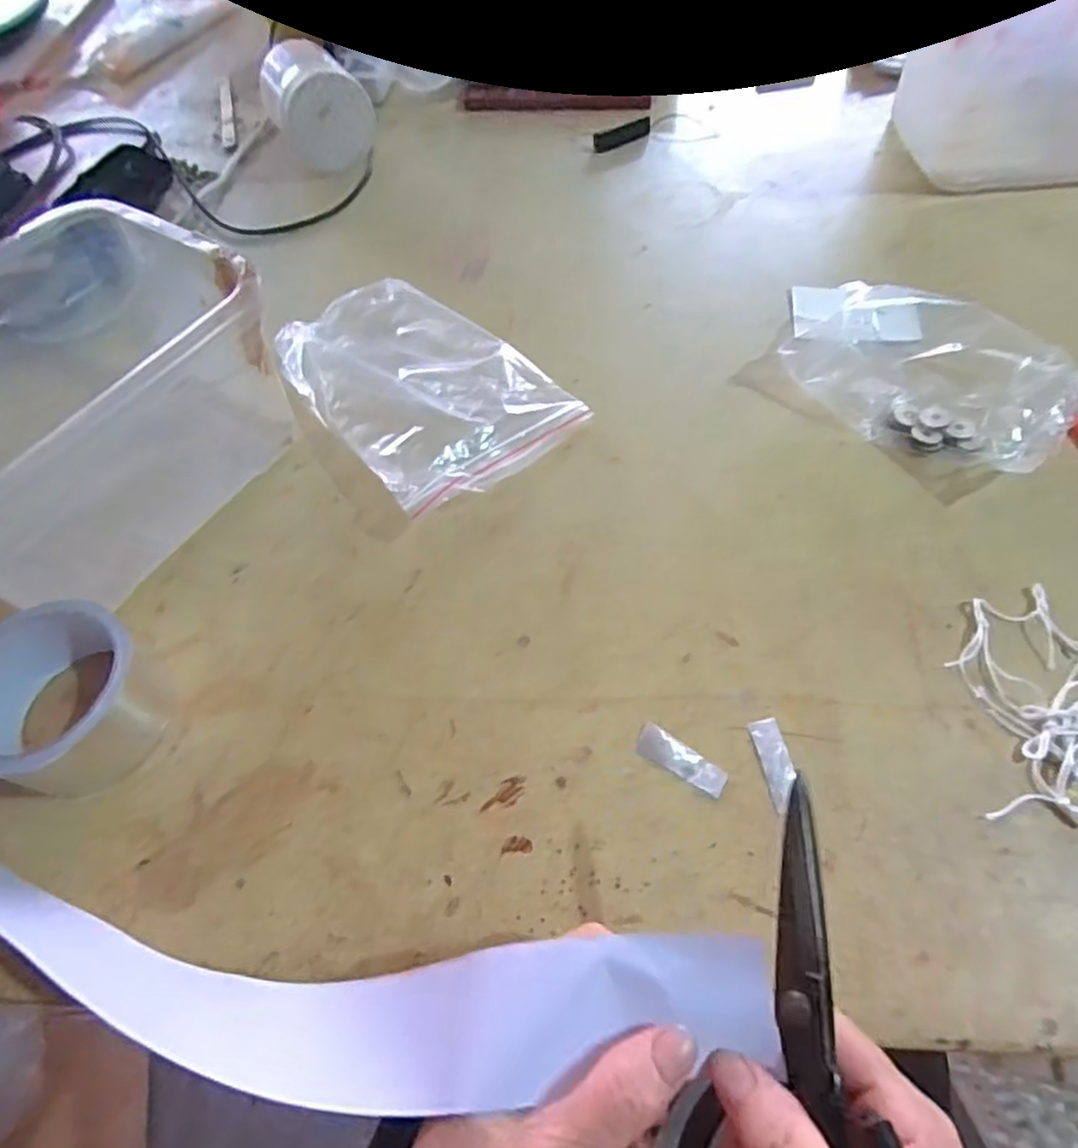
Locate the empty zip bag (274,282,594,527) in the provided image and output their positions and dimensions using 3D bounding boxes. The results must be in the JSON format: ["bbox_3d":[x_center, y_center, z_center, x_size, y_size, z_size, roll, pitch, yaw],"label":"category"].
[{"bbox_3d":[-0.092,-0.141,0.477,0.143,0.041,0.219,-40,63,-19],"label":"empty zip bag"}]

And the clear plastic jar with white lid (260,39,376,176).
[{"bbox_3d":[-0.224,-0.465,0.669,0.085,0.079,0.109,-29,60,-13],"label":"clear plastic jar with white lid"}]

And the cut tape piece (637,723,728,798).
[{"bbox_3d":[0.073,0.094,0.339,0.047,0.004,0.017,27,64,20],"label":"cut tape piece"}]

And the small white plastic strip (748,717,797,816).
[{"bbox_3d":[0.119,0.095,0.335,0.016,0.004,0.046,-8,58,0],"label":"small white plastic strip"}]

